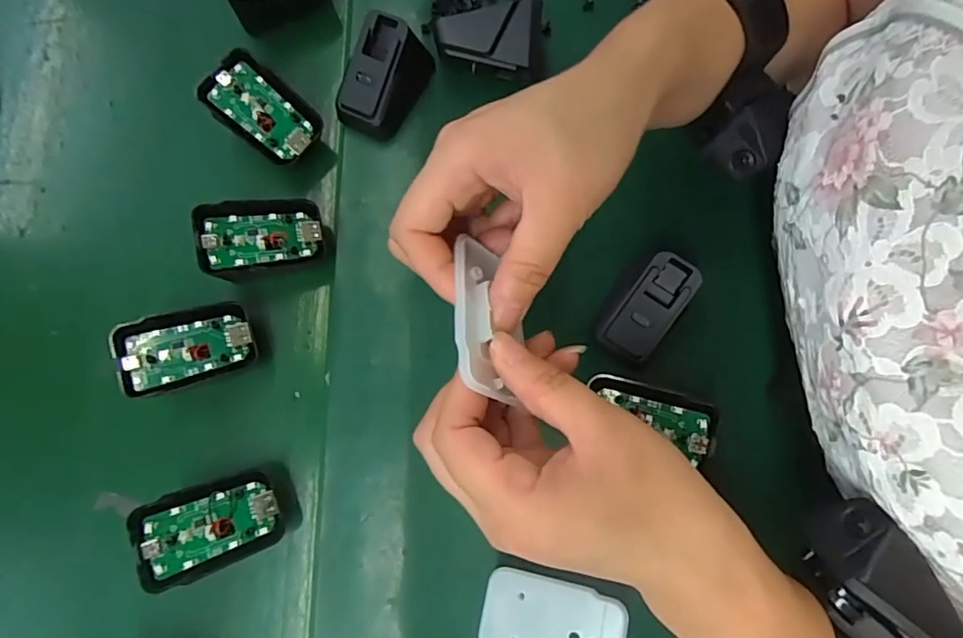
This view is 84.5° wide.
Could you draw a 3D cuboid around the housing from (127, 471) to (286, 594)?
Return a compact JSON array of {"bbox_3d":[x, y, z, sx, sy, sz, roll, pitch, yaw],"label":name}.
[{"bbox_3d":[-0.143,0.111,0.289,0.062,0.045,0.044,-23,78,-3],"label":"housing"}]

